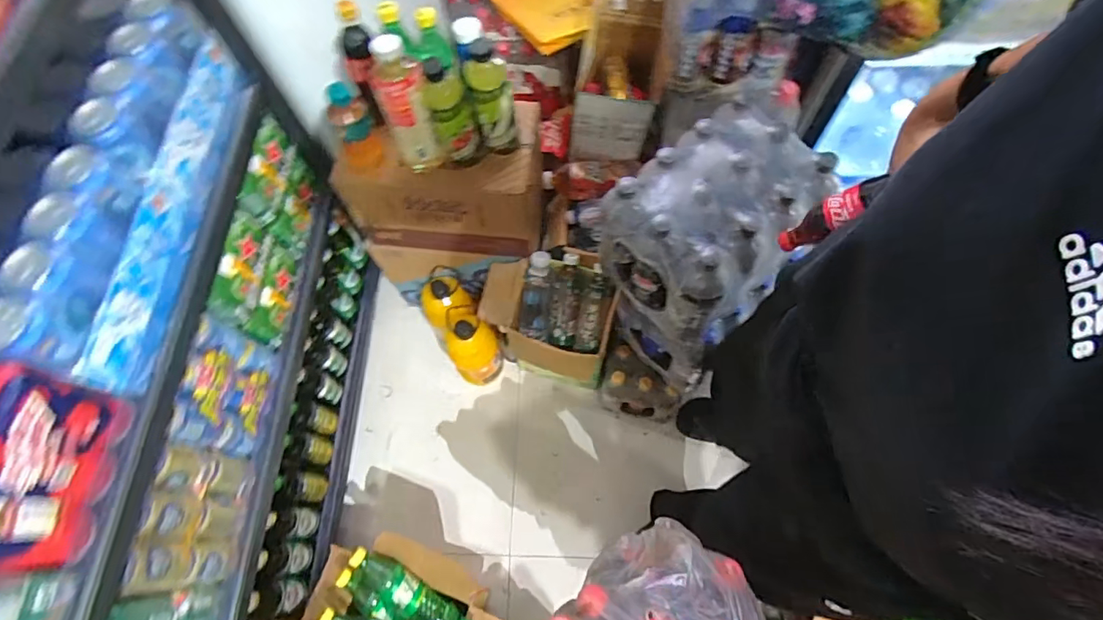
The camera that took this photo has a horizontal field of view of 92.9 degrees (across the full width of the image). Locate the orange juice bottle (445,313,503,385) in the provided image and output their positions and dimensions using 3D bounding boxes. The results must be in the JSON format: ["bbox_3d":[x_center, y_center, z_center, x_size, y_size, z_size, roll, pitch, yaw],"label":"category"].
[{"bbox_3d":[-0.186,0.098,1.307,0.117,0.293,0.103,-21,68,-7],"label":"orange juice bottle"}]

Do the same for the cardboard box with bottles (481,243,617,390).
[{"bbox_3d":[-0.006,0.005,1.179,0.276,0.176,0.233,12,68,7],"label":"cardboard box with bottles"}]

